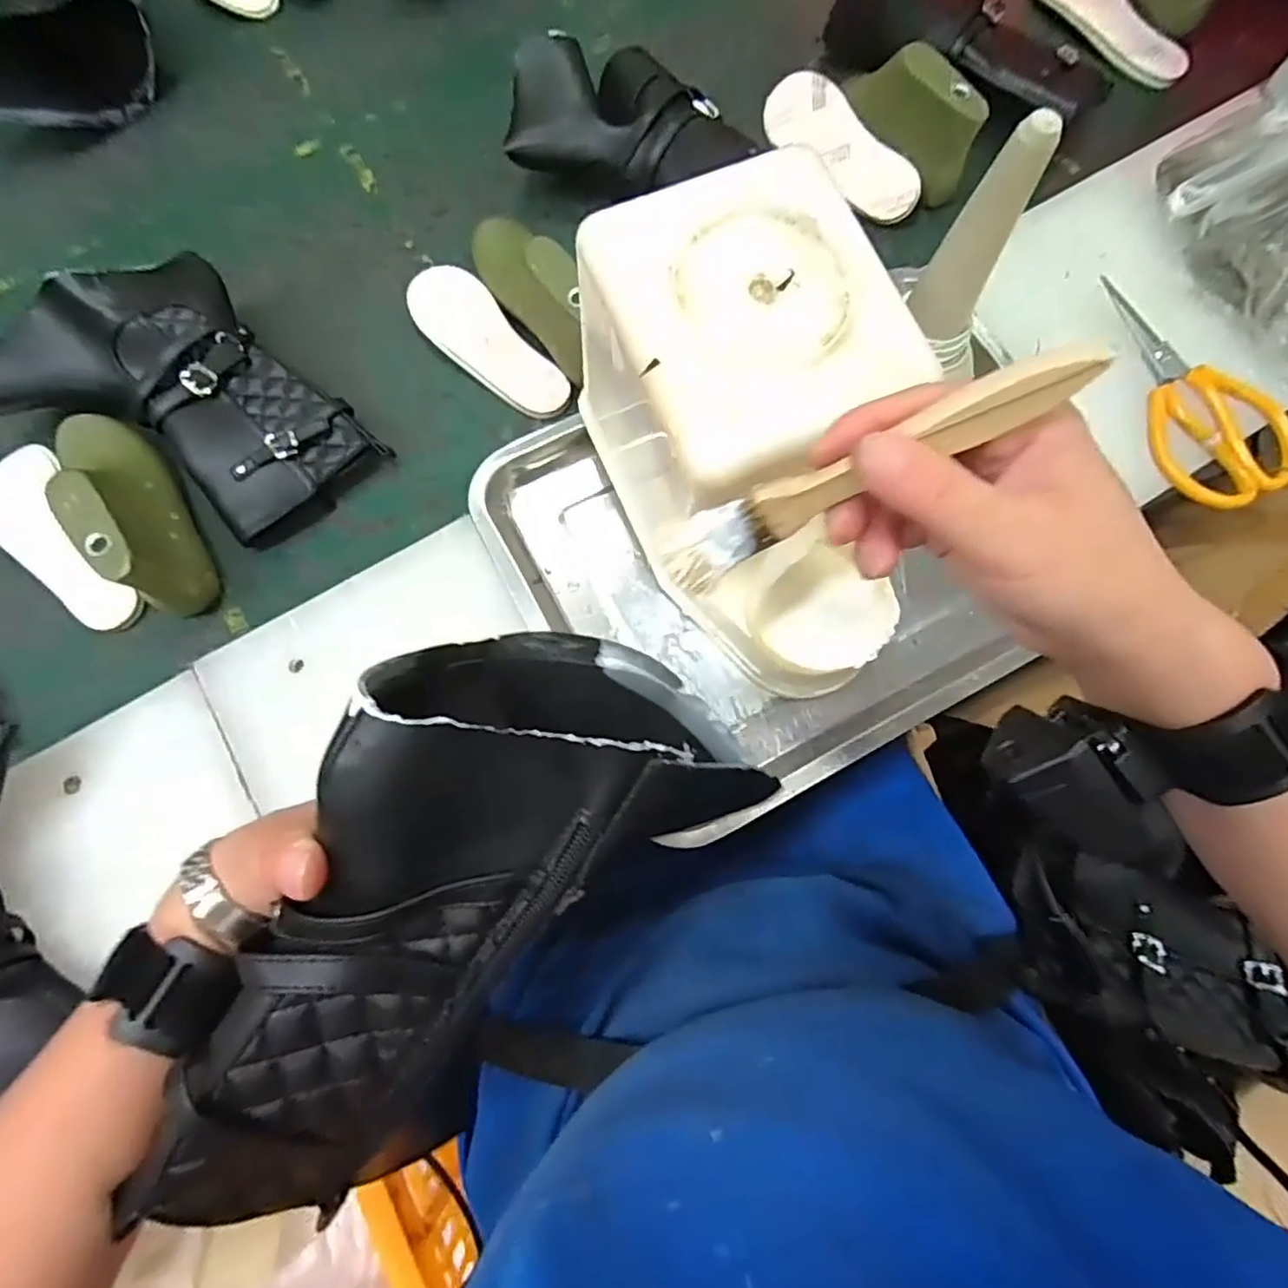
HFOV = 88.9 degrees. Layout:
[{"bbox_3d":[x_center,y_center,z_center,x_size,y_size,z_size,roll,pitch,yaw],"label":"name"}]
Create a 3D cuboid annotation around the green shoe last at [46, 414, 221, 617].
[{"bbox_3d":[-0.361,-0.096,0.462,0.047,0.090,0.186,-33,78,-9],"label":"green shoe last"}]

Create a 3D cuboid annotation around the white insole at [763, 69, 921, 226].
[{"bbox_3d":[0.168,-0.431,0.571,0.063,0.015,0.174,-36,80,17],"label":"white insole"}]

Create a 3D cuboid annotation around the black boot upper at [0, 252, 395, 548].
[{"bbox_3d":[-0.343,-0.168,0.482,0.220,0.087,0.184,43,79,9],"label":"black boot upper"}]

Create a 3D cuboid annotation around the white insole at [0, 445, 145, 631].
[{"bbox_3d":[-0.434,-0.075,0.482,0.058,0.011,0.166,-35,82,-16],"label":"white insole"}]

